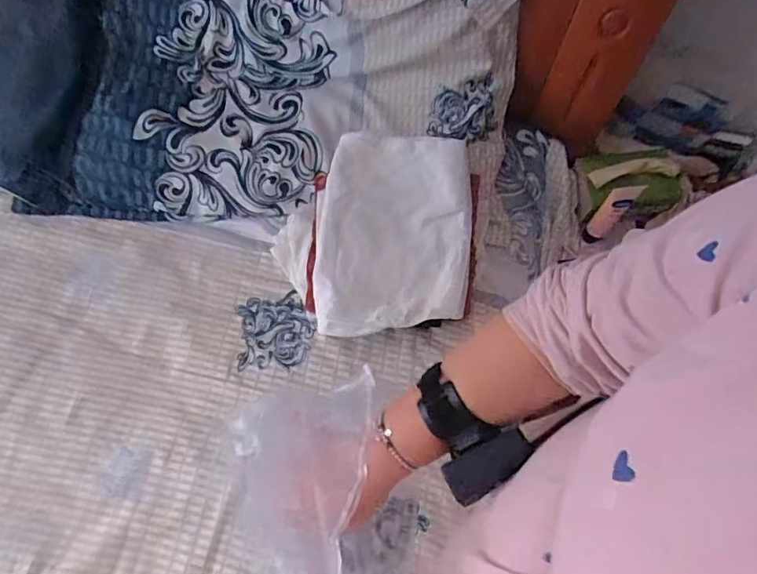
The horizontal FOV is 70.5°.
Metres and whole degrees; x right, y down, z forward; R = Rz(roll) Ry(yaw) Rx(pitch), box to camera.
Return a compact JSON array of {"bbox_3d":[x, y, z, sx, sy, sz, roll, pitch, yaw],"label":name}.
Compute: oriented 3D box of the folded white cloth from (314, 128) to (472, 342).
[{"bbox_3d":[0.025,-0.078,0.760,0.209,0.017,0.300,7,76,-6],"label":"folded white cloth"}]

